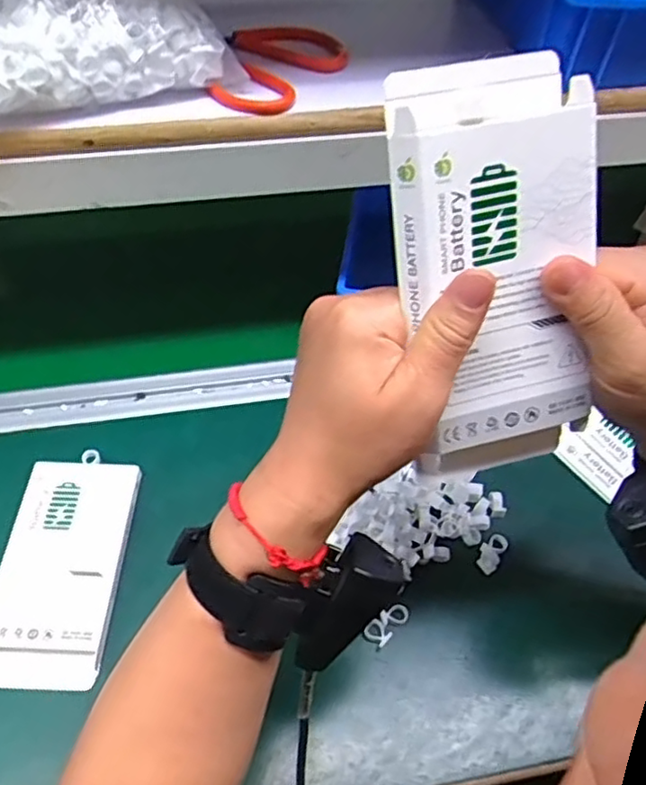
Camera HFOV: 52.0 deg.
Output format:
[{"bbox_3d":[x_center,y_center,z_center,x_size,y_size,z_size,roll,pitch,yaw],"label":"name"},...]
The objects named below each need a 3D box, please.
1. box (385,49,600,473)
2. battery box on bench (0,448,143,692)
[{"bbox_3d":[0.075,-0.046,0.272,0.082,0.164,0.020,-21,24,-17],"label":"box"},{"bbox_3d":[-0.181,0.117,0.459,0.082,0.009,0.159,3,52,0],"label":"battery box on bench"}]

